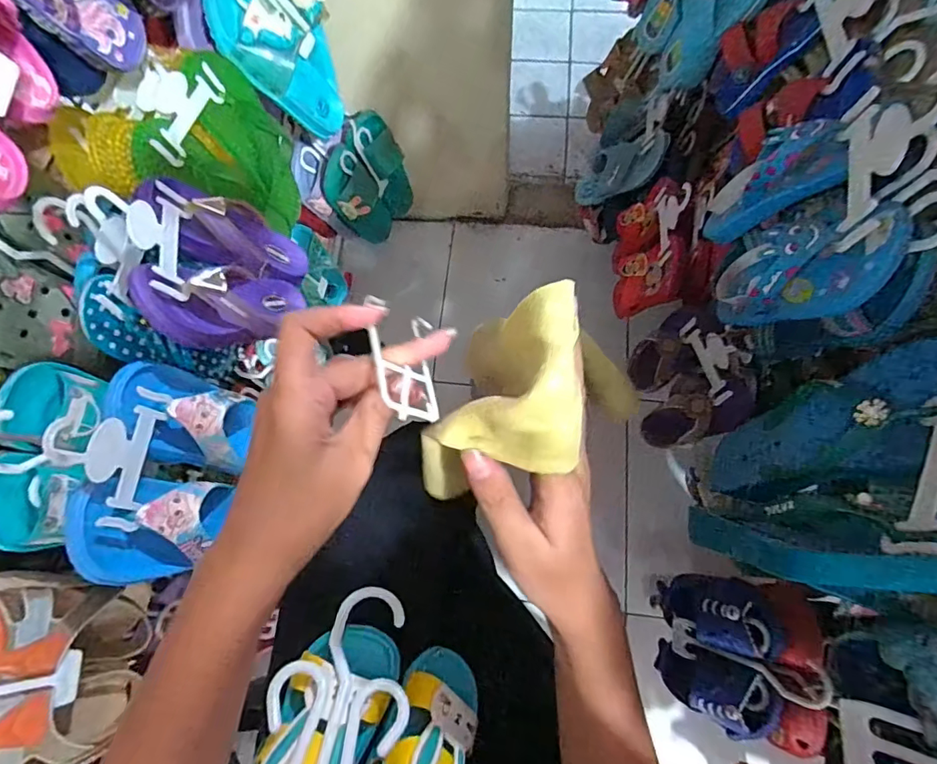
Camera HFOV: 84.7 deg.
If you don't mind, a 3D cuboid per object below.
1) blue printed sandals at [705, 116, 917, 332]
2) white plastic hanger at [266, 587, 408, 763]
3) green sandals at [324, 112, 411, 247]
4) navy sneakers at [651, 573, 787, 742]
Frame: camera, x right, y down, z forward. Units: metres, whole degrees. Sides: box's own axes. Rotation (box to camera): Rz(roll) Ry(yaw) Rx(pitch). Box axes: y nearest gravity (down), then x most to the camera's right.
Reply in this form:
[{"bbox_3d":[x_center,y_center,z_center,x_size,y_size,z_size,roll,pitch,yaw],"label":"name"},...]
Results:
[{"bbox_3d":[0.246,-0.114,0.396,0.056,0.153,0.149,11,70,-7],"label":"blue printed sandals"},{"bbox_3d":[-0.081,0.207,0.315,0.081,0.017,0.157,7,47,5],"label":"white plastic hanger"},{"bbox_3d":[-0.177,-0.349,0.923,0.075,0.196,0.162,25,74,11],"label":"green sandals"},{"bbox_3d":[0.274,0.293,0.571,0.060,0.139,0.153,12,75,-31],"label":"navy sneakers"}]

